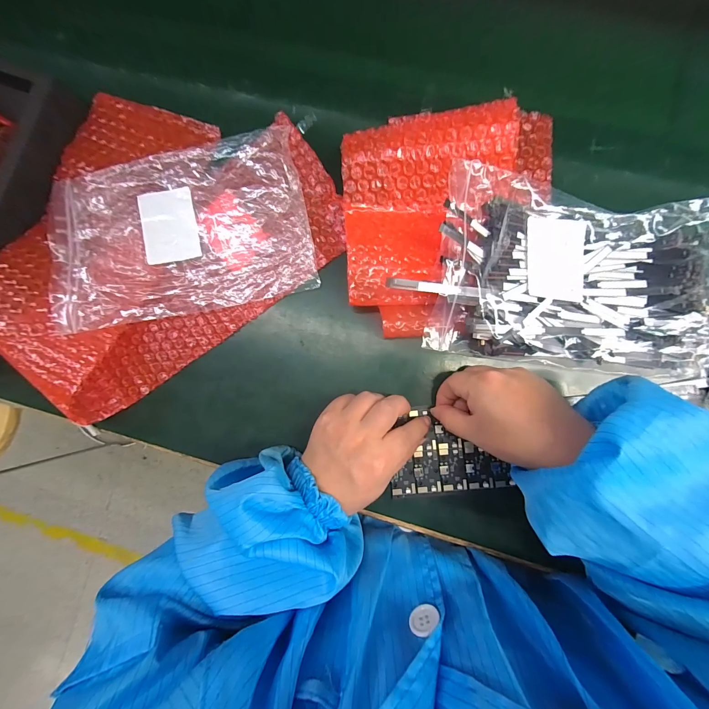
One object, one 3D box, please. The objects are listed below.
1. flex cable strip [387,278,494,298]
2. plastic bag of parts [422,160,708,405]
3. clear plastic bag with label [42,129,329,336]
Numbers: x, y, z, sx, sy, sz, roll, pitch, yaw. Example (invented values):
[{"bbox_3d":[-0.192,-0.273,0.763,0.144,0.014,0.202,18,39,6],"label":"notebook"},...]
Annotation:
[{"bbox_3d":[0.065,-0.050,0.235,0.088,0.008,0.007,2,88,-16],"label":"flex cable strip"},{"bbox_3d":[0.183,-0.064,0.247,0.227,0.034,0.152,10,88,4],"label":"plastic bag of parts"},{"bbox_3d":[-0.164,-0.115,0.287,0.234,0.026,0.153,-12,87,3],"label":"clear plastic bag with label"}]

